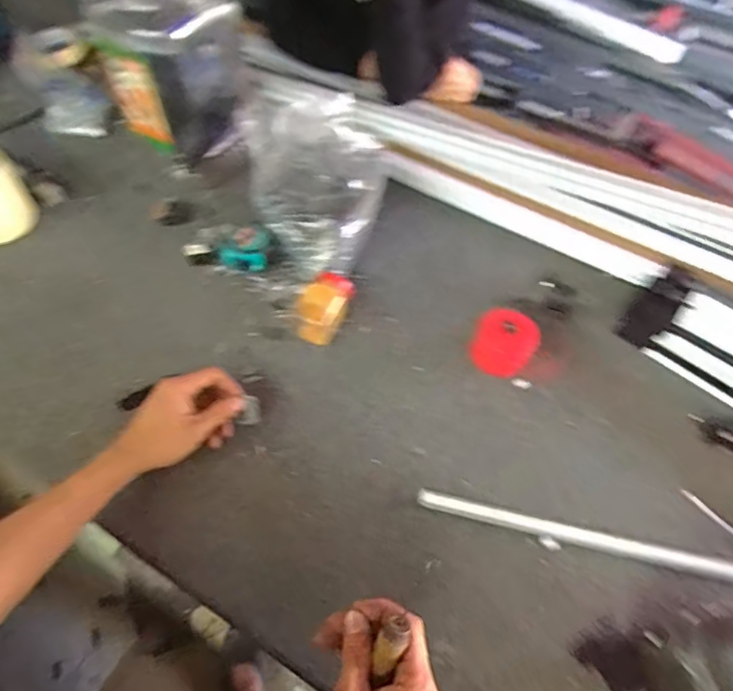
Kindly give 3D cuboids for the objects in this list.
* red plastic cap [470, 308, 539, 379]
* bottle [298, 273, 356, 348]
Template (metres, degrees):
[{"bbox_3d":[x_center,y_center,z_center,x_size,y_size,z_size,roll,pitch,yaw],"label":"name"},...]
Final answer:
[{"bbox_3d":[0.163,-0.003,0.646,0.072,0.053,0.068,29,60,16],"label":"red plastic cap"},{"bbox_3d":[-0.054,-0.052,0.678,0.059,0.044,0.092,16,58,8],"label":"bottle"}]

